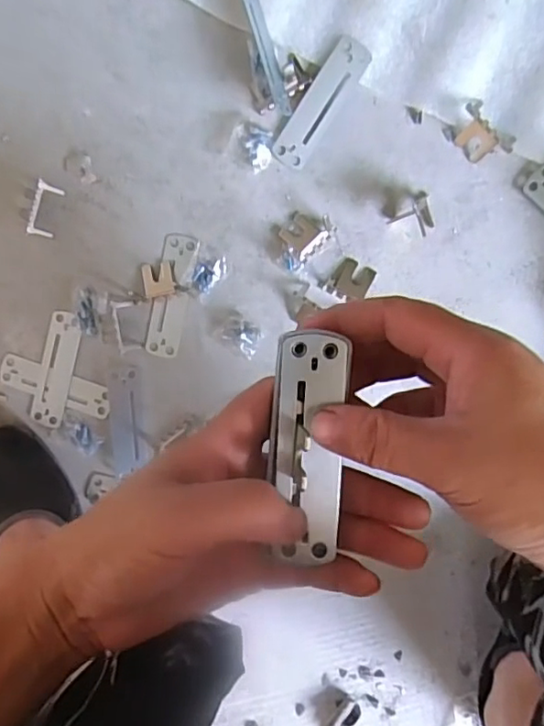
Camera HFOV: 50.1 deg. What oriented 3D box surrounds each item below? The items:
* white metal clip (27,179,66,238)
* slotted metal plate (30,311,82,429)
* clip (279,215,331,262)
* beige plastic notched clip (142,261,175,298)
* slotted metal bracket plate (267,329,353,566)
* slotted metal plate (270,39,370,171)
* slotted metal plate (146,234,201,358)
[{"bbox_3d":[-0.175,-0.118,0.448,0.014,0.020,0.041,17,99,2],"label":"white metal clip"},{"bbox_3d":[-0.175,0.006,0.473,0.027,0.004,0.094,16,99,2],"label":"slotted metal plate"},{"bbox_3d":[0.025,-0.096,0.441,0.028,0.007,0.029,-40,93,9],"label":"clip"},{"bbox_3d":[-0.088,-0.065,0.454,0.024,0.006,0.026,-9,97,6],"label":"beige plastic notched clip"},{"bbox_3d":[0.016,0.035,0.243,0.032,0.005,0.093,-1,92,5],"label":"slotted metal bracket plate"},{"bbox_3d":[0.036,-0.189,0.427,0.029,0.004,0.096,33,104,-3],"label":"slotted metal plate"},{"bbox_3d":[-0.079,-0.052,0.458,0.028,0.004,0.096,12,99,3],"label":"slotted metal plate"}]

